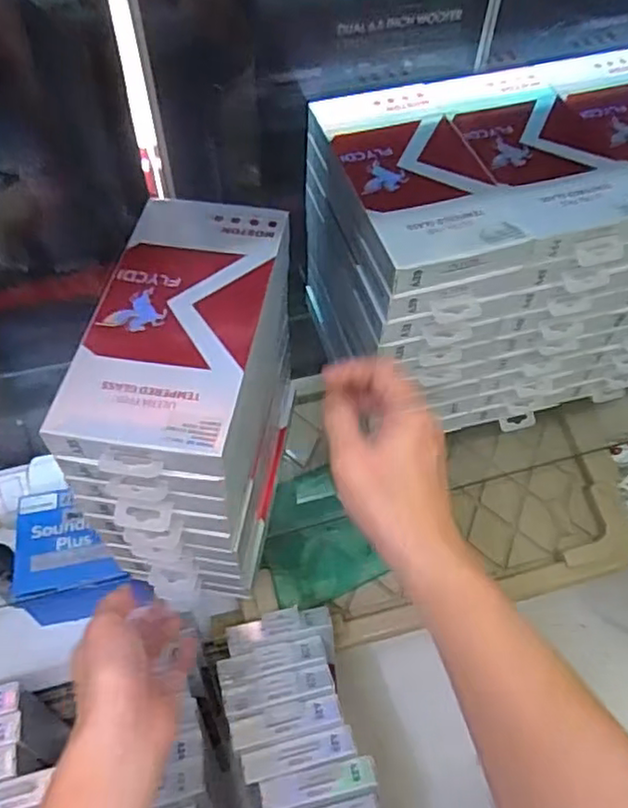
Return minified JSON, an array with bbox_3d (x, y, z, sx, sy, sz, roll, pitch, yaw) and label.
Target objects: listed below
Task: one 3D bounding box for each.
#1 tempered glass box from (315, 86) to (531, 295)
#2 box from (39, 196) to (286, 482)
[{"bbox_3d":[0.072,-0.171,0.494,0.103,0.026,0.197,-14,57,-10],"label":"tempered glass box"},{"bbox_3d":[-0.079,-0.052,0.405,0.107,0.017,0.203,8,56,5],"label":"box"}]

